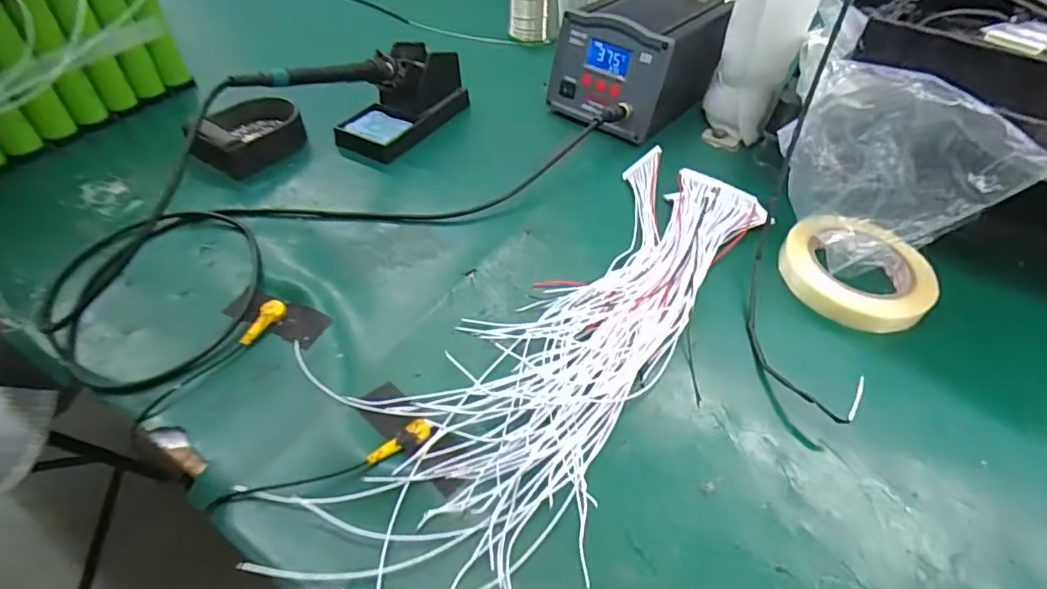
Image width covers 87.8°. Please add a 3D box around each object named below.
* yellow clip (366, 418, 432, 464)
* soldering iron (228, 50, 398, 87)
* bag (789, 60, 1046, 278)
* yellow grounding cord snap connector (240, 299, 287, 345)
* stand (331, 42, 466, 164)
[{"bbox_3d":[-0.075,0.091,0.334,0.043,0.005,0.016,-27,55,-34],"label":"yellow clip"},{"bbox_3d":[-0.184,-0.200,0.496,0.021,0.022,0.180,26,34,20],"label":"soldering iron"},{"bbox_3d":[0.289,-0.088,0.430,0.151,0.143,0.088,28,53,20],"label":"bag"},{"bbox_3d":[-0.196,0.021,0.413,0.017,0.008,0.043,10,53,9],"label":"yellow grounding cord snap connector"},{"bbox_3d":[-0.132,-0.216,0.600,0.073,0.077,0.152,25,50,17],"label":"stand"}]

